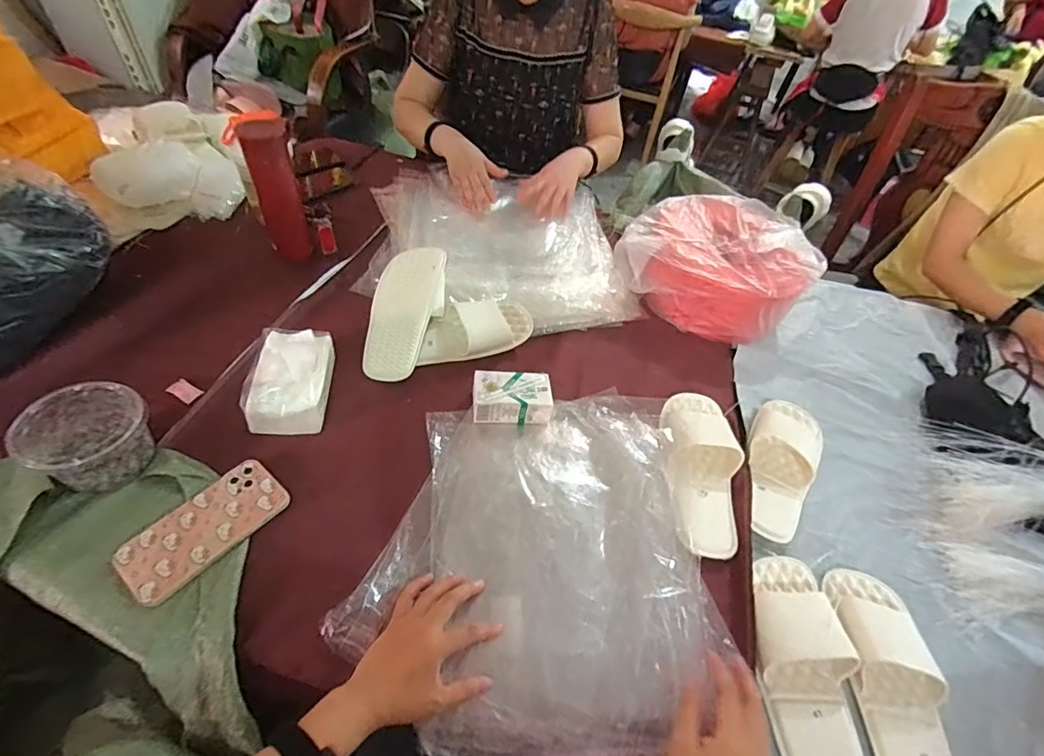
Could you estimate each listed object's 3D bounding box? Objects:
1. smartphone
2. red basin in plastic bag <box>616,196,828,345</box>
[{"bbox_3d":[-0.352,0.166,0.529,0.084,0.016,0.164,36,58,19],"label":"smartphone"},{"bbox_3d":[0.340,-0.211,0.862,0.319,0.131,0.235,29,53,13],"label":"red basin in plastic bag"}]

